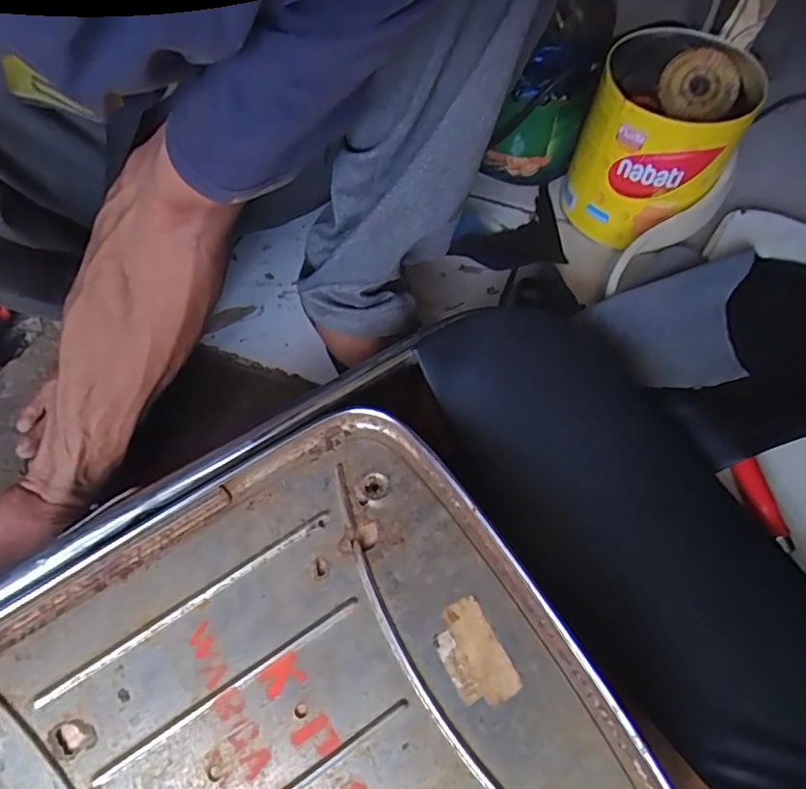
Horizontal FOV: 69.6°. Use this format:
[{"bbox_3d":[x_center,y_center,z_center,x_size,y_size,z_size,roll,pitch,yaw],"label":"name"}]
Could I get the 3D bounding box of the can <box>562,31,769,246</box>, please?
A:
[{"bbox_3d":[0.250,-0.249,0.583,0.135,0.154,0.153,24,63,13],"label":"can"}]

